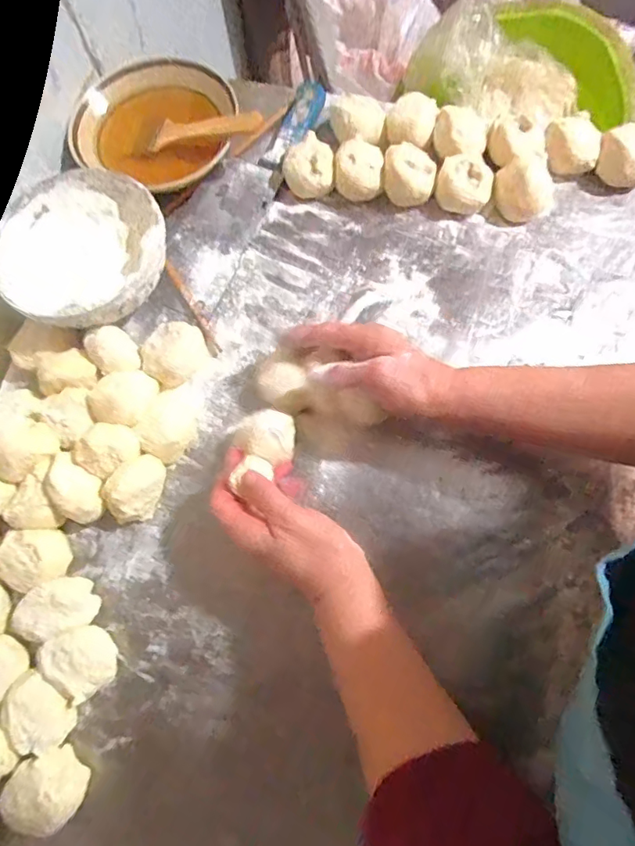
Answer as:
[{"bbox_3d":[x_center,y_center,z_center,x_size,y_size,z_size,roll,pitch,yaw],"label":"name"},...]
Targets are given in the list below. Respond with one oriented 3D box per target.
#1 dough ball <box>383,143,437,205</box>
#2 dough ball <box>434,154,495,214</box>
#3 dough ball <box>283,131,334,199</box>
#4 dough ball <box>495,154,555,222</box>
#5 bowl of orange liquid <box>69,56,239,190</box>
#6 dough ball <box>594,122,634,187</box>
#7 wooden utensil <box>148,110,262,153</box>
[{"bbox_3d":[0.090,-0.244,0.502,0.050,0.036,0.048,0,75,1],"label":"dough ball"},{"bbox_3d":[0.144,-0.233,0.496,0.052,0.032,0.045,16,76,5],"label":"dough ball"},{"bbox_3d":[-0.007,-0.253,0.509,0.046,0.033,0.051,-31,77,-7],"label":"dough ball"},{"bbox_3d":[0.200,-0.226,0.488,0.056,0.033,0.053,0,75,1],"label":"dough ball"},{"bbox_3d":[-0.161,-0.298,0.515,0.147,0.062,0.158,0,75,1],"label":"bowl of orange liquid"},{"bbox_3d":[0.301,-0.260,0.496,0.054,0.039,0.049,12,76,5],"label":"dough ball"},{"bbox_3d":[-0.111,-0.292,0.500,0.121,0.010,0.033,4,74,20],"label":"wooden utensil"}]

